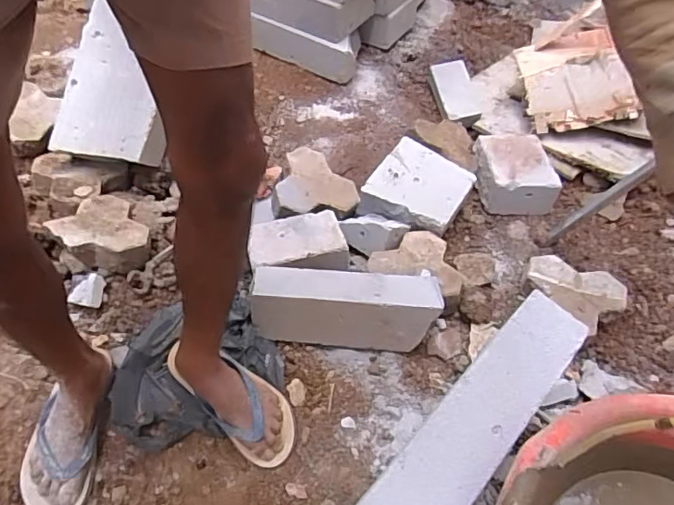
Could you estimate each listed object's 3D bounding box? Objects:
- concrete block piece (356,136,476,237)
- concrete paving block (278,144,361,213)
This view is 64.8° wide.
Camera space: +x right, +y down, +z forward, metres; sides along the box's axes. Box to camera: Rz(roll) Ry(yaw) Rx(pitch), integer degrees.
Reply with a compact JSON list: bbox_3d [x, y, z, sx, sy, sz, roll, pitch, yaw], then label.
[{"bbox_3d":[0.191,-0.157,1.248,0.217,0.082,0.194,24,50,18],"label":"concrete block piece"},{"bbox_3d":[-0.051,-0.172,1.255,0.192,0.047,0.201,-7,48,-11],"label":"concrete paving block"}]

